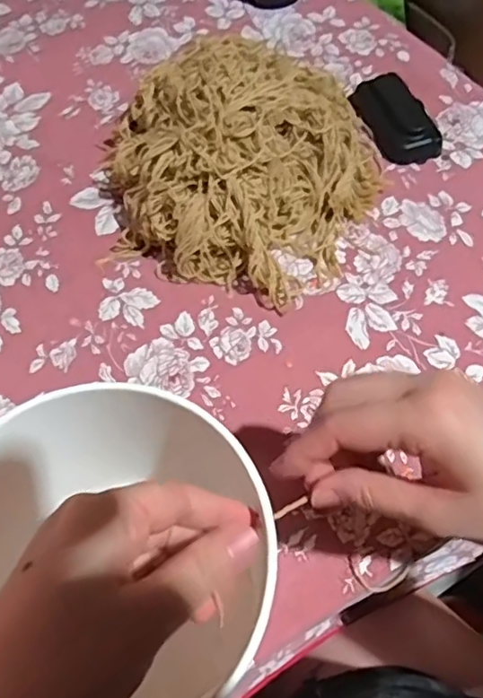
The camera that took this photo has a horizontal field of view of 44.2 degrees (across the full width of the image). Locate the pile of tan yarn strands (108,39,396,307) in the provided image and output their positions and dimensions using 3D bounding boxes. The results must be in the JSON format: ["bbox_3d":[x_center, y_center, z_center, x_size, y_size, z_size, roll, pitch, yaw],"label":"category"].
[{"bbox_3d":[0.000,-0.164,0.500,0.224,0.093,0.225,-2,60,3],"label":"pile of tan yarn strands"}]

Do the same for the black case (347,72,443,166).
[{"bbox_3d":[0.146,-0.218,0.561,0.052,0.022,0.103,-18,61,-6],"label":"black case"}]

